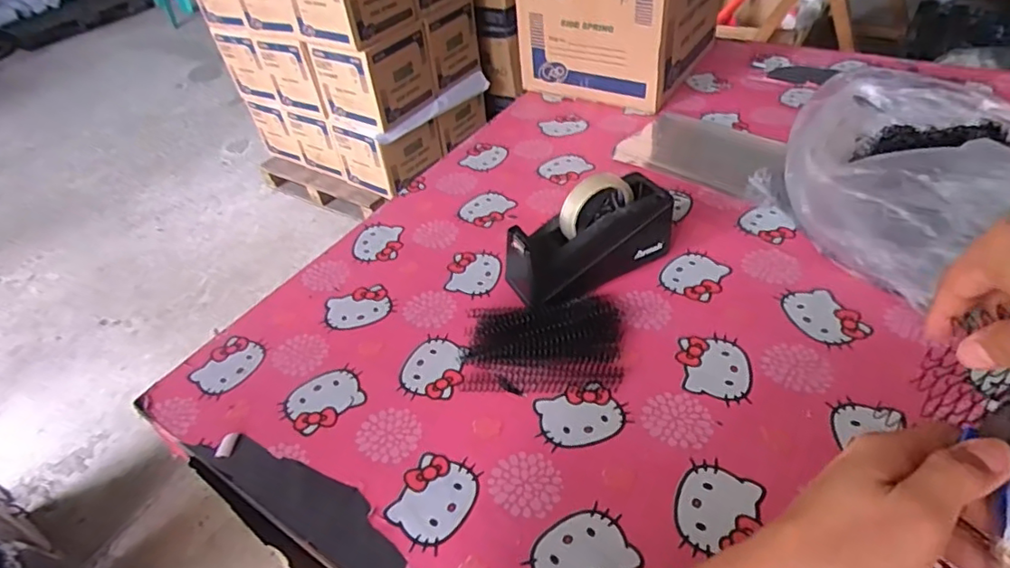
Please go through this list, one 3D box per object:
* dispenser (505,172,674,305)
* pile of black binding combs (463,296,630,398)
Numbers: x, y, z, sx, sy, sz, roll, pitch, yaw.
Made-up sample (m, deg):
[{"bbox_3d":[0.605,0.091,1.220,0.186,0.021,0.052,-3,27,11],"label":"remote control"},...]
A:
[{"bbox_3d":[0.102,-0.056,0.679,0.206,0.120,0.075,-22,44,-15],"label":"dispenser"},{"bbox_3d":[0.045,0.062,0.629,0.175,0.026,0.118,-5,42,3],"label":"pile of black binding combs"}]

